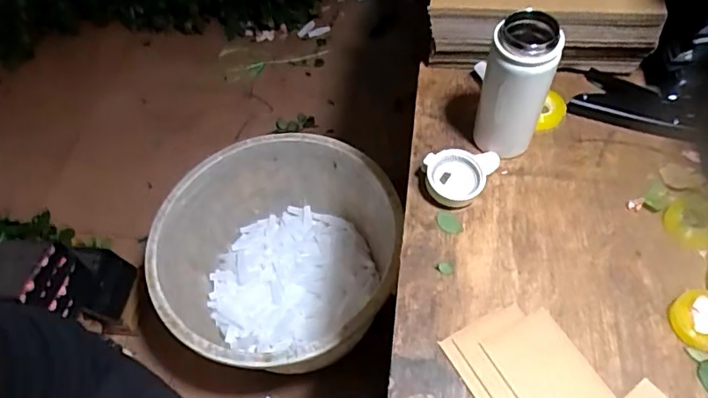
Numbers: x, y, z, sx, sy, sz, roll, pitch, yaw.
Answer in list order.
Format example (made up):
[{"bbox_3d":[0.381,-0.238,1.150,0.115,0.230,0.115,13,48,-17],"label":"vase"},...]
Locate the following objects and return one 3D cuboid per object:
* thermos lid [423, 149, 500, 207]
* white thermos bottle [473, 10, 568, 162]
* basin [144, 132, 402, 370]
[{"bbox_3d":[0.131,-0.026,0.638,0.091,0.033,0.066,-6,79,3],"label":"thermos lid"},{"bbox_3d":[0.182,-0.120,0.609,0.074,0.174,0.057,15,59,14],"label":"white thermos bottle"},{"bbox_3d":[-0.194,0.148,1.216,0.541,0.329,0.511,-2,57,3],"label":"basin"}]

